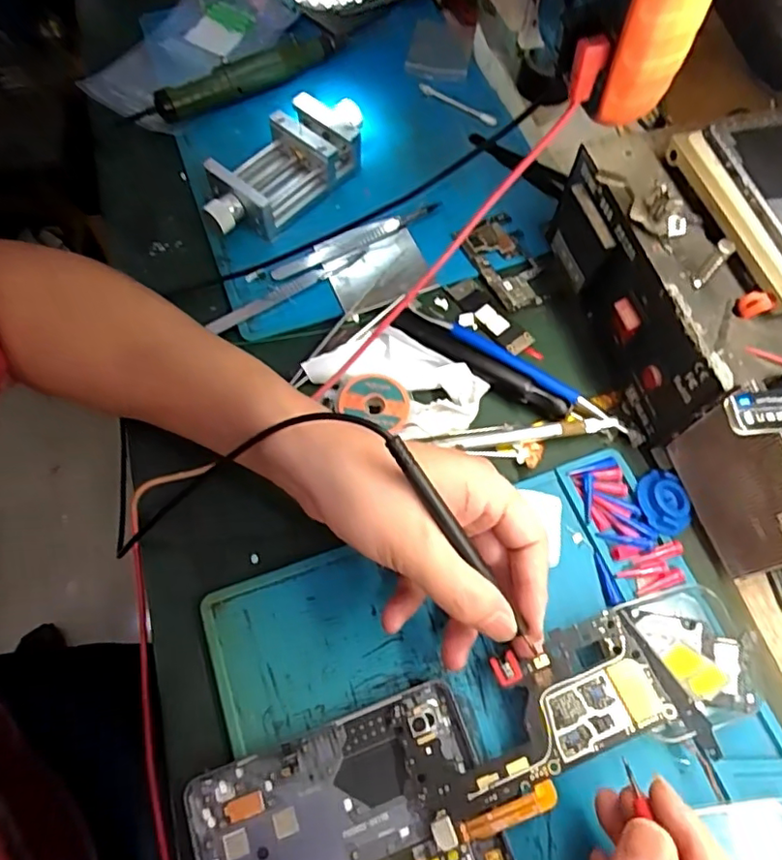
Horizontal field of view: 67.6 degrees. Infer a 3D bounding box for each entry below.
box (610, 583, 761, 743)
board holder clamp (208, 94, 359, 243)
[{"bbox_3d":[0.144,0.112,0.285,0.053,0.020,0.062,-12,65,-6],"label":"box"},{"bbox_3d":[-0.073,-0.188,0.413,0.057,0.029,0.136,39,70,16],"label":"board holder clamp"}]

